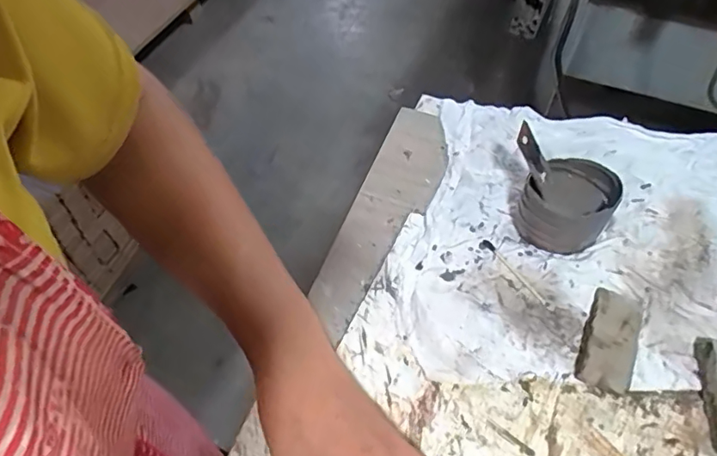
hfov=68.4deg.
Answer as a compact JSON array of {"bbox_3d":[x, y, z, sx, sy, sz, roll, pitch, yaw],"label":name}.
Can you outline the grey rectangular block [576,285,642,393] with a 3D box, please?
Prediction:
[{"bbox_3d":[0.171,0.075,0.358,0.032,0.017,0.068,21,60,14],"label":"grey rectangular block"}]

